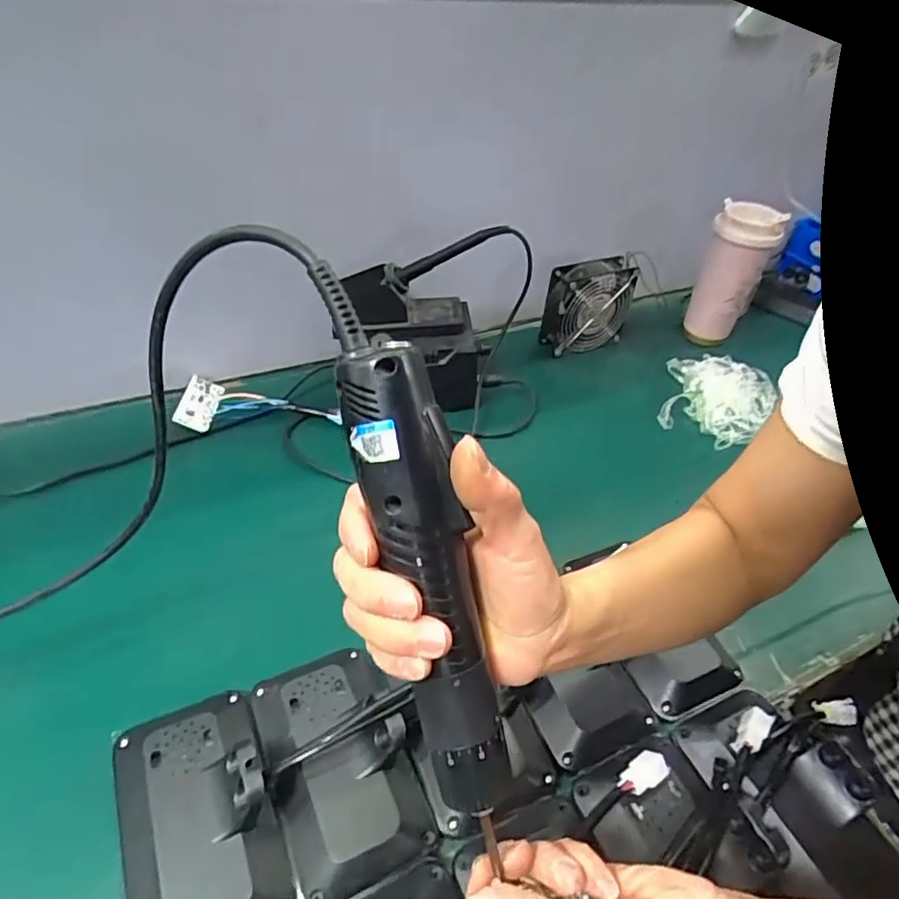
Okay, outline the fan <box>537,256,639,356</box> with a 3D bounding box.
[{"bbox_3d":[0.189,-0.195,0.819,0.121,0.115,0.048,-13,47,-18],"label":"fan"}]

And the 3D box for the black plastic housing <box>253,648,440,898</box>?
[{"bbox_3d":[-0.075,0.209,0.413,0.094,0.037,0.154,-15,46,-20],"label":"black plastic housing"}]

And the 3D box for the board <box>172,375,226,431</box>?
[{"bbox_3d":[-0.290,-0.055,0.692,0.040,0.007,0.074,22,46,-23],"label":"board"}]

